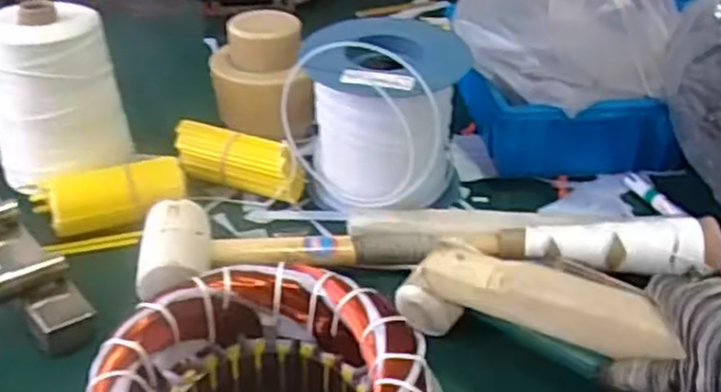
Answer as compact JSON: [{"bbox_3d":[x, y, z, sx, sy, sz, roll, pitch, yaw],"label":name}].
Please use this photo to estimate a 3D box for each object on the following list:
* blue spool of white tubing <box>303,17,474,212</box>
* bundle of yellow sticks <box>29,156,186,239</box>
[{"bbox_3d":[0.015,-0.067,0.691,0.154,0.152,0.125,7,33,5],"label":"blue spool of white tubing"},{"bbox_3d":[-0.220,-0.003,0.668,0.129,0.039,0.047,-11,37,-23],"label":"bundle of yellow sticks"}]

